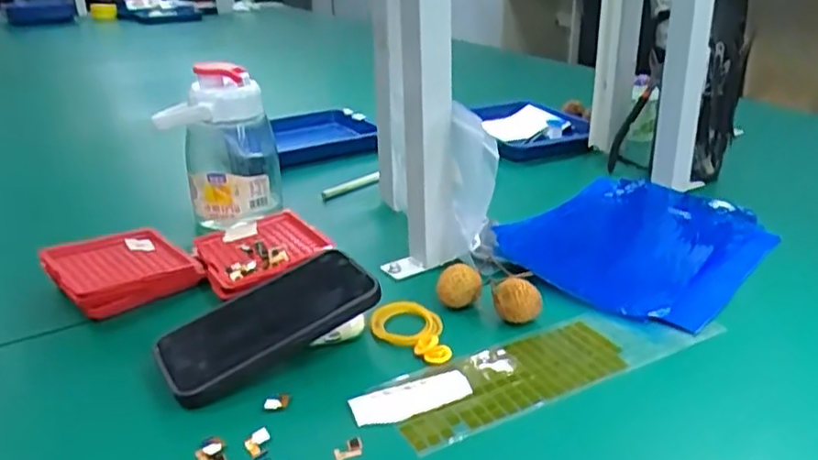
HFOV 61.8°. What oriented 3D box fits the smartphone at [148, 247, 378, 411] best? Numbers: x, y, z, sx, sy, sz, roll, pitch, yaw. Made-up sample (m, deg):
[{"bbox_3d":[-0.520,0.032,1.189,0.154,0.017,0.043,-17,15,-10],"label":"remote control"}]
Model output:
[{"bbox_3d":[-0.104,0.068,0.506,0.158,0.019,0.087,-25,31,-21],"label":"smartphone"}]

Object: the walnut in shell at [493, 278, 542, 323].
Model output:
[{"bbox_3d":[0.086,0.057,0.542,0.039,0.035,0.030,2,24,7],"label":"walnut in shell"}]

